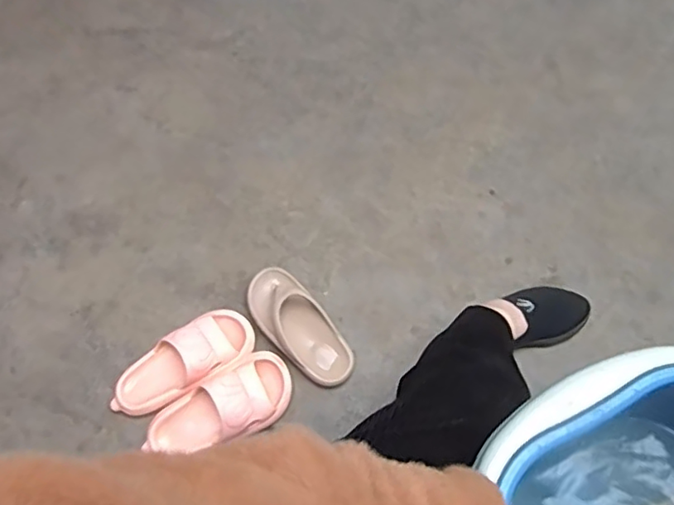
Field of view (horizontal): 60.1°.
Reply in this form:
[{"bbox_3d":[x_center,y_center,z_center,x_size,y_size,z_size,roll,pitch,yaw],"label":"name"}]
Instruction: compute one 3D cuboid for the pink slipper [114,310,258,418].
[{"bbox_3d":[-0.243,0.172,0.919,0.230,0.060,0.097,-31,66,-15],"label":"pink slipper"}]

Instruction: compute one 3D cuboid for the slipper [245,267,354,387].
[{"bbox_3d":[-0.064,0.122,0.953,0.090,0.057,0.219,-35,67,-17],"label":"slipper"}]

